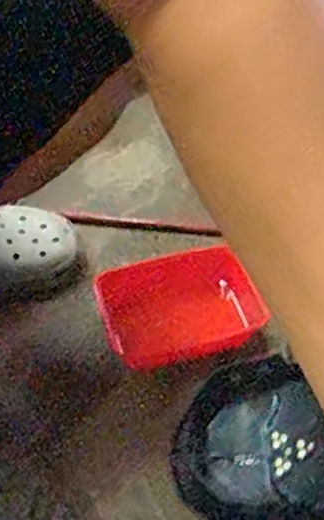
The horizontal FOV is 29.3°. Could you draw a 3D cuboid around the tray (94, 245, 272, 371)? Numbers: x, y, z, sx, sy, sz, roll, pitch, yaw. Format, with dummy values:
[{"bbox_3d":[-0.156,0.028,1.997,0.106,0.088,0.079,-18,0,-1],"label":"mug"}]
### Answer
[{"bbox_3d":[0.016,0.051,0.698,0.163,0.029,0.135,-15,51,-14],"label":"tray"}]

